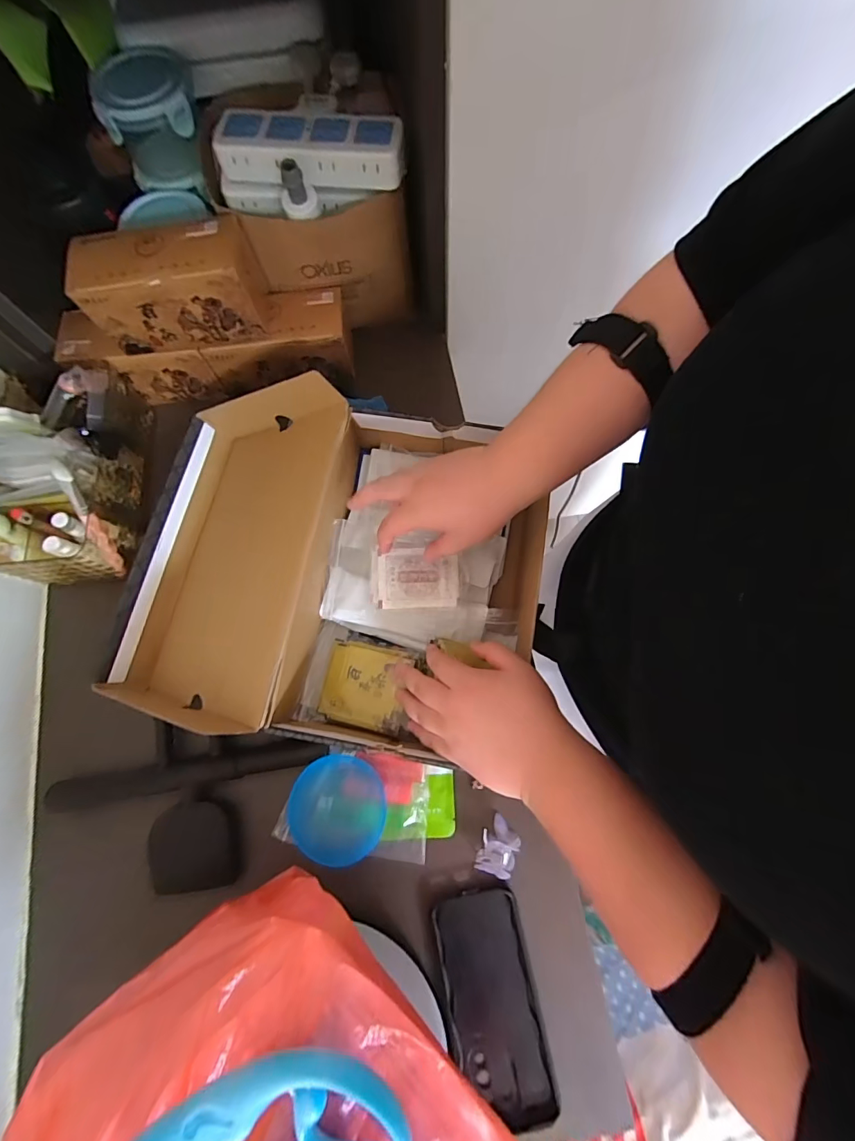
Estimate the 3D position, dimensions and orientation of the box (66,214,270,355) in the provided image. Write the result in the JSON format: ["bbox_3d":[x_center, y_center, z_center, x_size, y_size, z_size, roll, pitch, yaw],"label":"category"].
[{"bbox_3d":[-0.251,-0.283,0.443,0.159,0.083,0.066,-8,74,-2],"label":"box"}]

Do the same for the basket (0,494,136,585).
[{"bbox_3d":[-0.385,-0.028,0.453,0.112,0.076,0.065,-5,74,-1],"label":"basket"}]

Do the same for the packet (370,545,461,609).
[{"bbox_3d":[-0.012,0.007,0.429,0.085,0.009,0.057,-1,74,0],"label":"packet"}]

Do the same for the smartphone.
[{"bbox_3d":[0.057,0.373,0.380,0.073,0.015,0.161,-12,74,-3],"label":"smartphone"}]

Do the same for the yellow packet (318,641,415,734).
[{"bbox_3d":[-0.059,0.106,0.412,0.078,0.007,0.072,10,74,13],"label":"yellow packet"}]

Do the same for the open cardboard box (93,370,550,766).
[{"bbox_3d":[-0.105,-0.005,0.448,0.396,0.122,0.310,9,75,3],"label":"open cardboard box"}]

